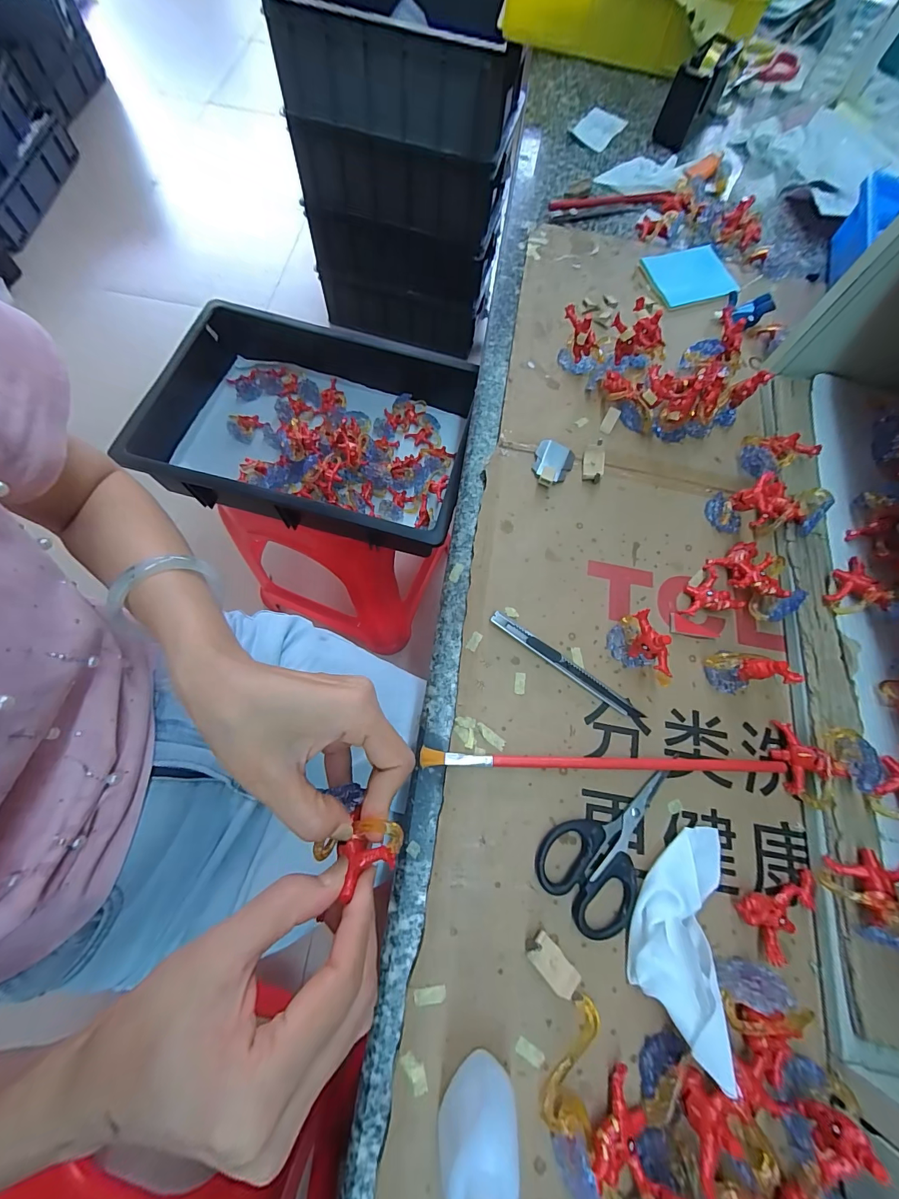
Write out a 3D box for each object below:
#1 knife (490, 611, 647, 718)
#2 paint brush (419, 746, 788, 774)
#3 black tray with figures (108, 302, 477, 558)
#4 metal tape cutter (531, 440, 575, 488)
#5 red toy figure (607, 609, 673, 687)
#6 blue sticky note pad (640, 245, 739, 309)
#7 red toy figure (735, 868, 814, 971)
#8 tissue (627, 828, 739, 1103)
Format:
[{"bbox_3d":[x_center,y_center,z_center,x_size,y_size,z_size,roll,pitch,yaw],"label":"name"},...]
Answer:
[{"bbox_3d":[0.088,0.049,0.305,0.130,0.010,0.013,32,72,9],"label":"knife"},{"bbox_3d":[0.110,0.114,0.283,0.259,0.010,0.010,2,70,-1],"label":"paint brush"},{"bbox_3d":[-0.205,-0.254,0.608,0.465,0.100,0.315,15,70,1],"label":"black tray with figures"},{"bbox_3d":[0.091,-0.121,0.361,0.034,0.011,0.044,27,72,7],"label":"metal tape cutter"},{"bbox_3d":[0.143,0.036,0.295,0.026,0.048,0.054,-21,72,-9],"label":"red toy figure"},{"bbox_3d":[0.275,-0.371,0.461,0.096,0.009,0.076,-19,72,-8],"label":"blue sticky note pad"},{"bbox_3d":[0.220,0.207,0.261,0.060,0.016,0.040,-9,71,-5],"label":"red toy figure"},{"bbox_3d":[0.142,0.200,0.248,0.051,0.028,0.118,21,56,6],"label":"tissue"}]

